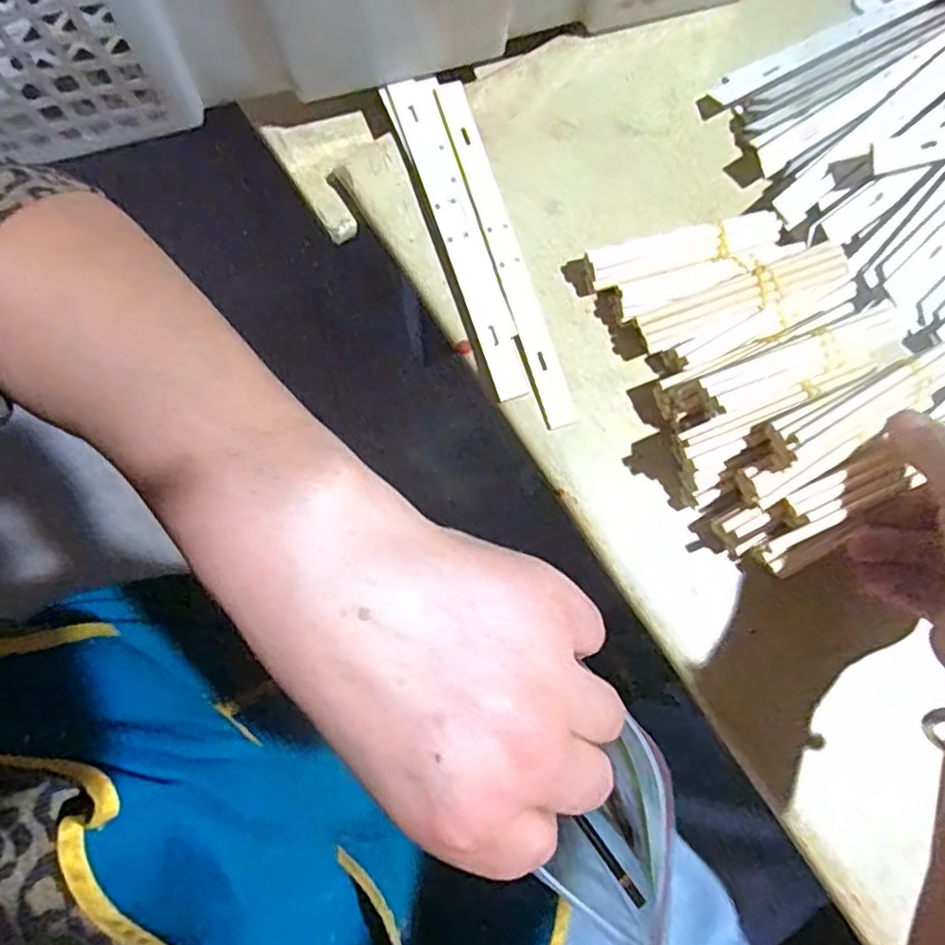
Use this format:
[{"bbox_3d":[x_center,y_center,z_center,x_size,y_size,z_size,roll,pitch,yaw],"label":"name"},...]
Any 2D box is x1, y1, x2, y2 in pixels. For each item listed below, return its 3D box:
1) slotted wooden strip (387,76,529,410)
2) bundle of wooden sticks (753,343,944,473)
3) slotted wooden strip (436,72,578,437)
[{"bbox_3d":[-0.009,-0.124,0.352,0.017,0.010,0.182,-19,82,-4],"label":"slotted wooden strip"},{"bbox_3d":[0.179,-0.030,0.306,0.099,0.023,0.023,-23,82,-5],"label":"bundle of wooden sticks"},{"bbox_3d":[0.017,-0.118,0.355,0.017,0.004,0.198,-15,82,-17],"label":"slotted wooden strip"}]

